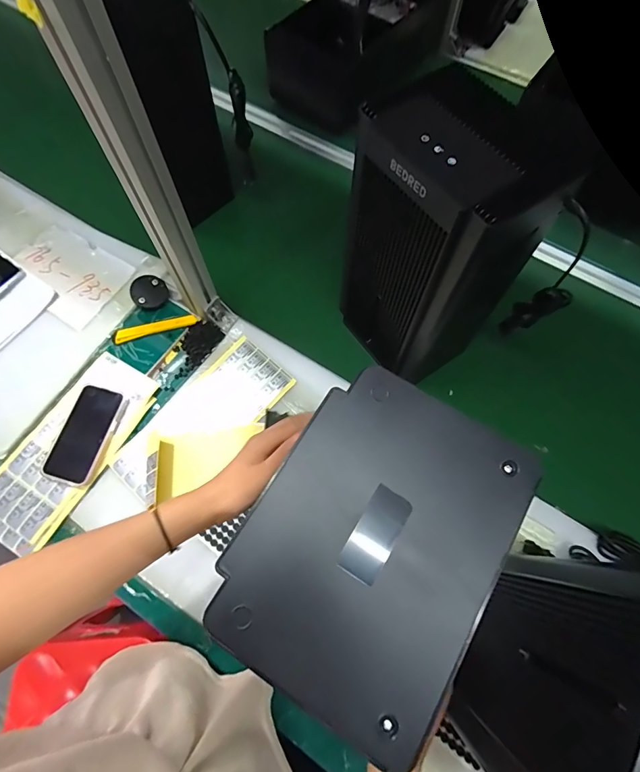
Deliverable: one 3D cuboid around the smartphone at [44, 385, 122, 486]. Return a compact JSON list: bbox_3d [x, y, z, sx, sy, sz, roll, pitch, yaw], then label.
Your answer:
[{"bbox_3d":[-0.355,0.072,0.620,0.074,0.008,0.146,17,68,6],"label":"smartphone"}]

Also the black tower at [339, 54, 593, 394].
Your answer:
[{"bbox_3d":[0.138,-0.158,0.540,0.142,0.348,0.176,-28,70,-11],"label":"black tower"}]

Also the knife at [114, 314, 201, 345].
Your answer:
[{"bbox_3d":[-0.273,-0.098,0.686,0.140,0.014,0.022,-15,68,-7],"label":"knife"}]

